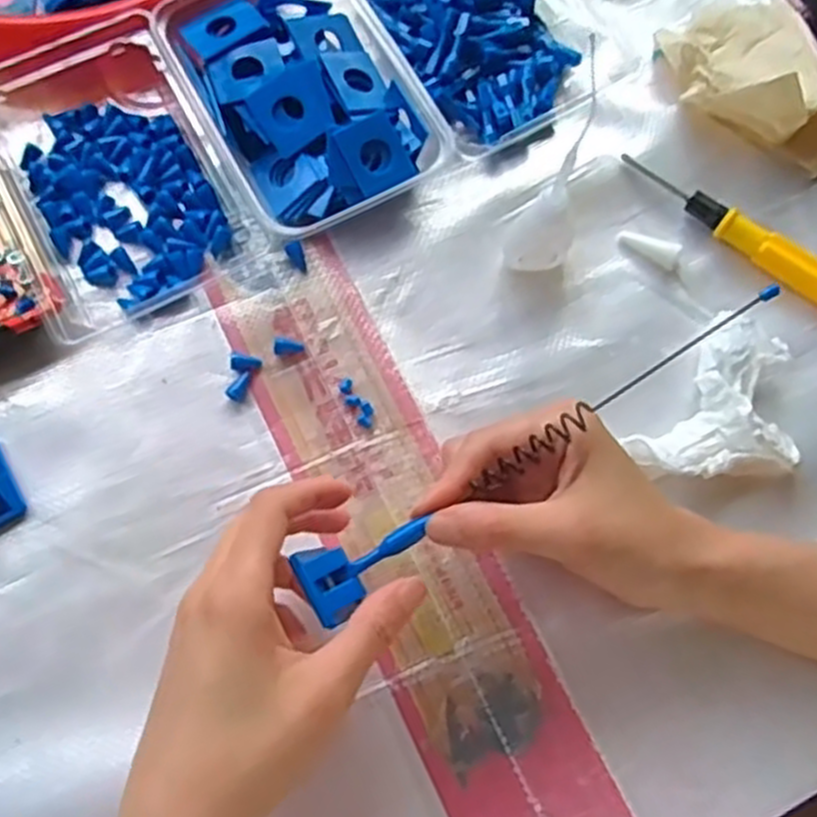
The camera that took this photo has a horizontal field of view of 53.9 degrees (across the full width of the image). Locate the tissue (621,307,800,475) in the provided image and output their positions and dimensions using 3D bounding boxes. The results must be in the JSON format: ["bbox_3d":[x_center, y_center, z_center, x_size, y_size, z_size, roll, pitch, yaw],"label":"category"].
[{"bbox_3d":[0.163,0.004,0.404,0.068,0.024,0.095,37,76,9],"label":"tissue"}]

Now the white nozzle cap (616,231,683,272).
[{"bbox_3d":[0.132,-0.087,0.441,0.035,0.010,0.014,23,74,6],"label":"white nozzle cap"}]

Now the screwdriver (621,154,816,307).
[{"bbox_3d":[0.179,-0.097,0.439,0.140,0.017,0.018,35,76,9],"label":"screwdriver"}]

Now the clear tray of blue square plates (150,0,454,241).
[{"bbox_3d":[-0.060,-0.173,0.448,0.109,0.034,0.160,-27,76,-9],"label":"clear tray of blue square plates"}]

